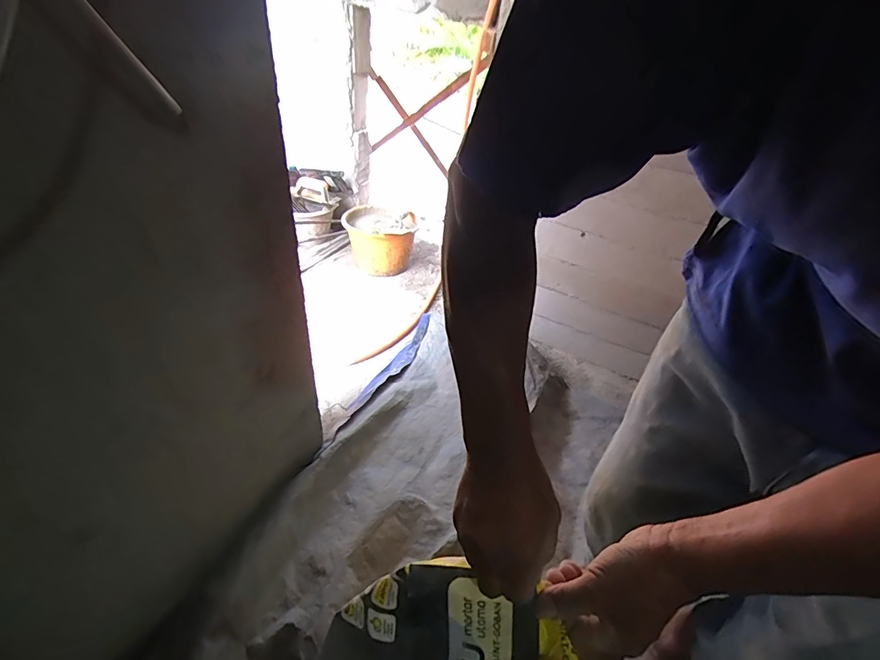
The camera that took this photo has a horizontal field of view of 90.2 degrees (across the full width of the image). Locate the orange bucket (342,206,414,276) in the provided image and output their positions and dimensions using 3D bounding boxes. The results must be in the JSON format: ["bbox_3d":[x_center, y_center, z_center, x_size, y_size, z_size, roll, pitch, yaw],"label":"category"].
[{"bbox_3d":[-0.222,-0.336,1.642,0.263,0.210,0.319,4,38,-3],"label":"orange bucket"}]

